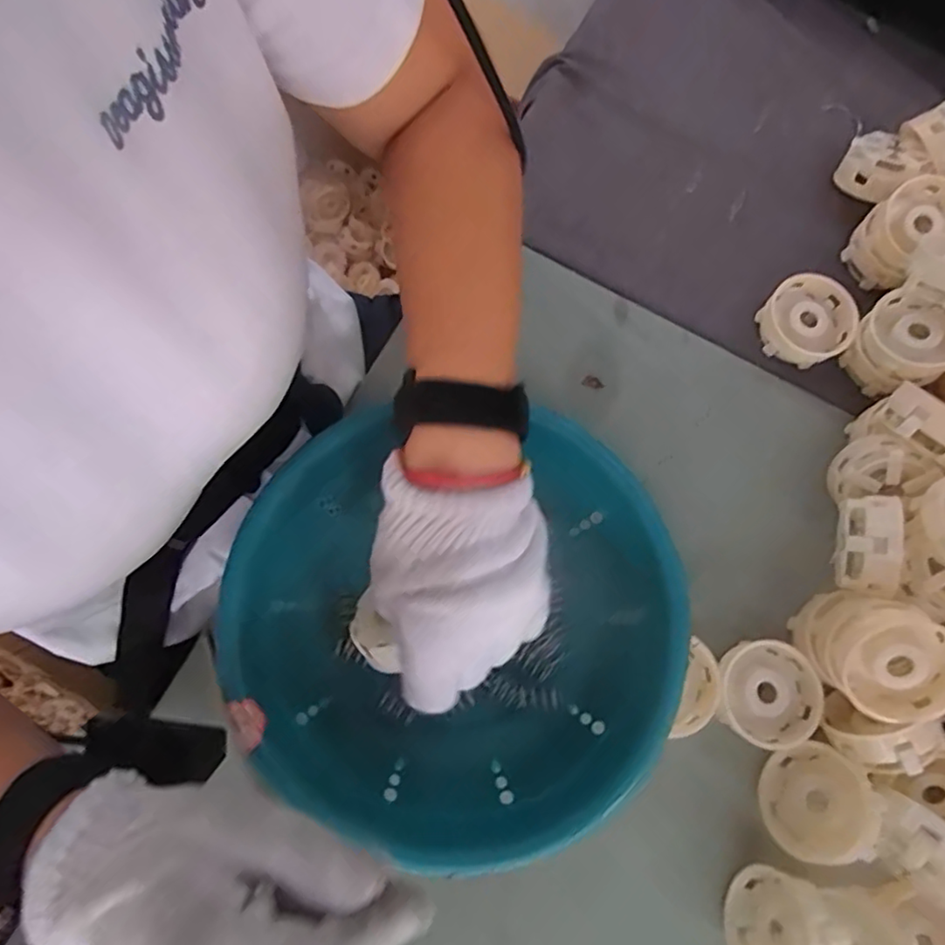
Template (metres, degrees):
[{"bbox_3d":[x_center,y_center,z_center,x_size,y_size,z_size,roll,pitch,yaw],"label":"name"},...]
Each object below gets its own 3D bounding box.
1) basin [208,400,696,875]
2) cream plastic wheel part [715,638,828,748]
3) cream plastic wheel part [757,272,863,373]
[{"bbox_3d":[-0.010,0.088,0.390,0.251,0.083,0.258,0,77,-2],"label":"basin"},{"bbox_3d":[0.201,0.150,0.410,0.061,0.022,0.065,1,77,-4],"label":"cream plastic wheel part"},{"bbox_3d":[0.262,-0.117,0.478,0.065,0.035,0.067,1,77,-4],"label":"cream plastic wheel part"}]

